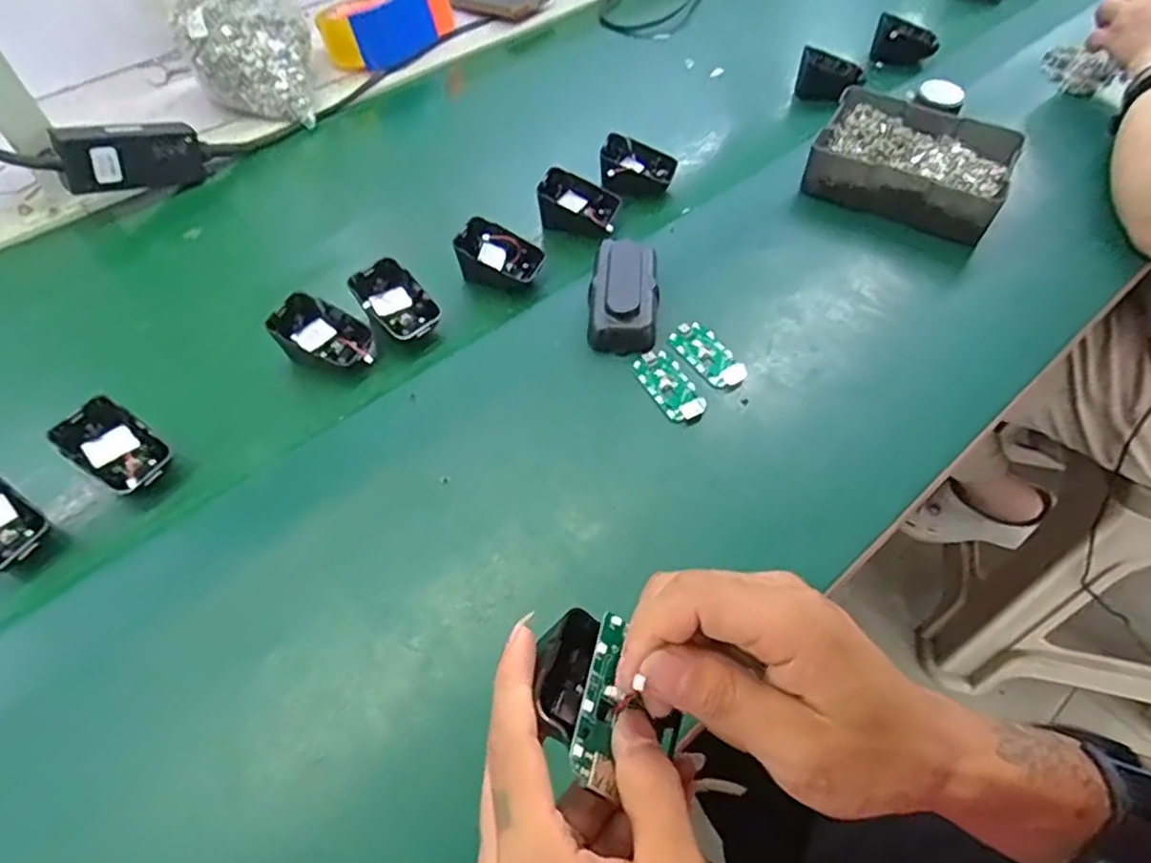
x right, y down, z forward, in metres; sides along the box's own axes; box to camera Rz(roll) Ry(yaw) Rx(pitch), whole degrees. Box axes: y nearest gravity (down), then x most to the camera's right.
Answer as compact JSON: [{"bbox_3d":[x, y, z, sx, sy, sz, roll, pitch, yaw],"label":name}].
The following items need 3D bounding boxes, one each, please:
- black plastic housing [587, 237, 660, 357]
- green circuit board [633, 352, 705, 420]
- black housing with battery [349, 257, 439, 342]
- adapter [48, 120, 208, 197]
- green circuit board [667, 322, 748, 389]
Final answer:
[{"bbox_3d":[0.038,-0.105,0.515,0.051,0.027,0.106,6,55,7],"label":"black plastic housing"},{"bbox_3d":[0.066,-0.033,0.477,0.030,0.005,0.064,-23,56,-13],"label":"green circuit board"},{"bbox_3d":[-0.137,-0.100,0.511,0.045,0.026,0.064,-34,59,-20],"label":"black housing with battery"},{"bbox_3d":[-0.405,-0.252,0.619,0.024,0.057,0.116,37,42,26],"label":"adapter"},{"bbox_3d":[0.097,-0.056,0.493,0.031,0.006,0.062,-30,58,-18],"label":"green circuit board"}]

